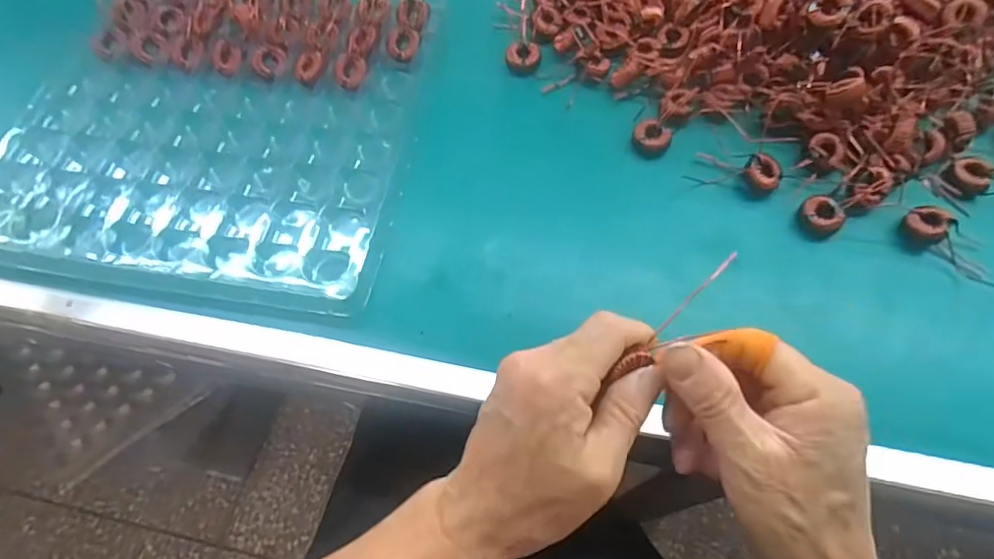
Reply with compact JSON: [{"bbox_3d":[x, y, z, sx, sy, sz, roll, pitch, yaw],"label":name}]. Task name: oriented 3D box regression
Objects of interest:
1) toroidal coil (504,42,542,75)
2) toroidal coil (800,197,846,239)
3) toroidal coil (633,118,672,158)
[{"bbox_3d":[0.021,-0.178,0.438,0.027,0.009,0.027,4,65,4],"label":"toroidal coil"},{"bbox_3d":[0.216,-0.042,0.366,0.027,0.010,0.028,-1,65,2],"label":"toroidal coil"},{"bbox_3d":[0.114,-0.103,0.402,0.027,0.016,0.021,18,67,10],"label":"toroidal coil"}]

